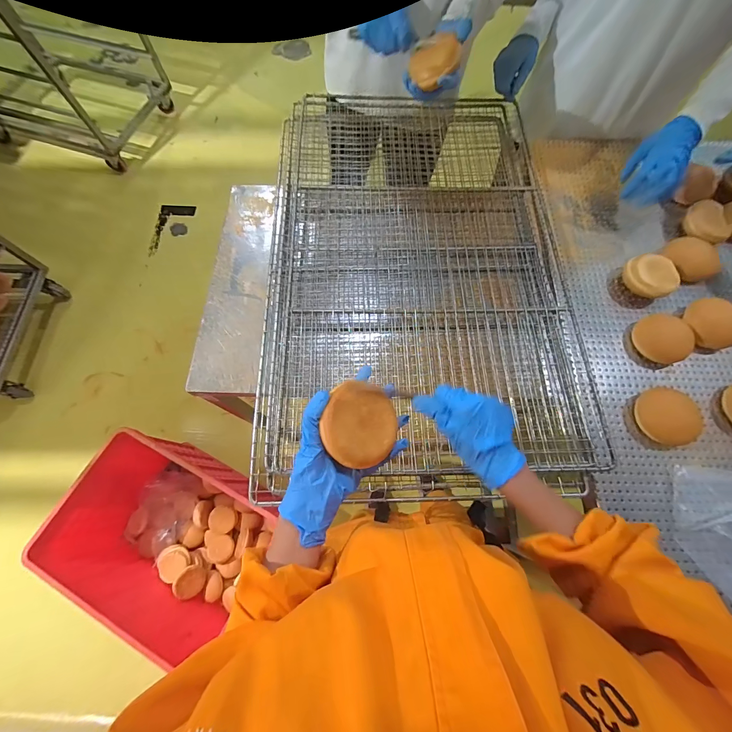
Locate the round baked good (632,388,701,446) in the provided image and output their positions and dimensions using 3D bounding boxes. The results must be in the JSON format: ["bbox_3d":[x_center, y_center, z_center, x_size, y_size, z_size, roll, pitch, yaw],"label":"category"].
[{"bbox_3d":[0.531,0.086,0.562,0.103,0.021,0.095,0,71,0],"label":"round baked good"}]

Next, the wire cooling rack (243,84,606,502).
[{"bbox_3d":[0.103,-0.230,0.669,0.580,0.034,0.920,0,71,-2],"label":"wire cooling rack"}]

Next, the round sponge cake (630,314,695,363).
[{"bbox_3d":[0.566,-0.055,0.618,0.089,0.032,0.097,0,71,0],"label":"round sponge cake"}]

